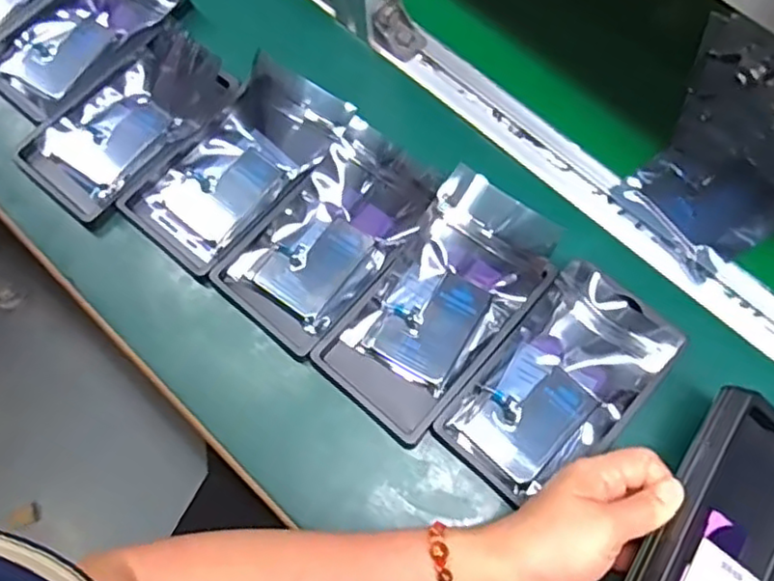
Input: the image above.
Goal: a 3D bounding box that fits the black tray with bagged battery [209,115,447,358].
[{"bbox_3d":[-0.041,-0.041,0.471,0.090,0.023,0.158,40,76,14],"label":"black tray with bagged battery"}]

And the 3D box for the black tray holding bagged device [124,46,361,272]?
[{"bbox_3d":[-0.112,-0.095,0.495,0.092,0.031,0.162,40,77,14],"label":"black tray holding bagged device"}]

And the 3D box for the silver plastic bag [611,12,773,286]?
[{"bbox_3d":[0.260,-0.117,0.506,0.191,0.019,0.156,-35,73,-10],"label":"silver plastic bag"}]

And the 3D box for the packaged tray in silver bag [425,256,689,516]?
[{"bbox_3d":[0.113,0.060,0.434,0.088,0.019,0.156,40,77,14],"label":"packaged tray in silver bag"}]

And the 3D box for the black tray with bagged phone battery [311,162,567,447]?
[{"bbox_3d":[0.037,0.008,0.449,0.094,0.028,0.171,36,76,13],"label":"black tray with bagged phone battery"}]

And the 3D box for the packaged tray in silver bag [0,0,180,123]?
[{"bbox_3d":[-0.250,-0.213,0.542,0.097,0.020,0.157,42,77,15],"label":"packaged tray in silver bag"}]

